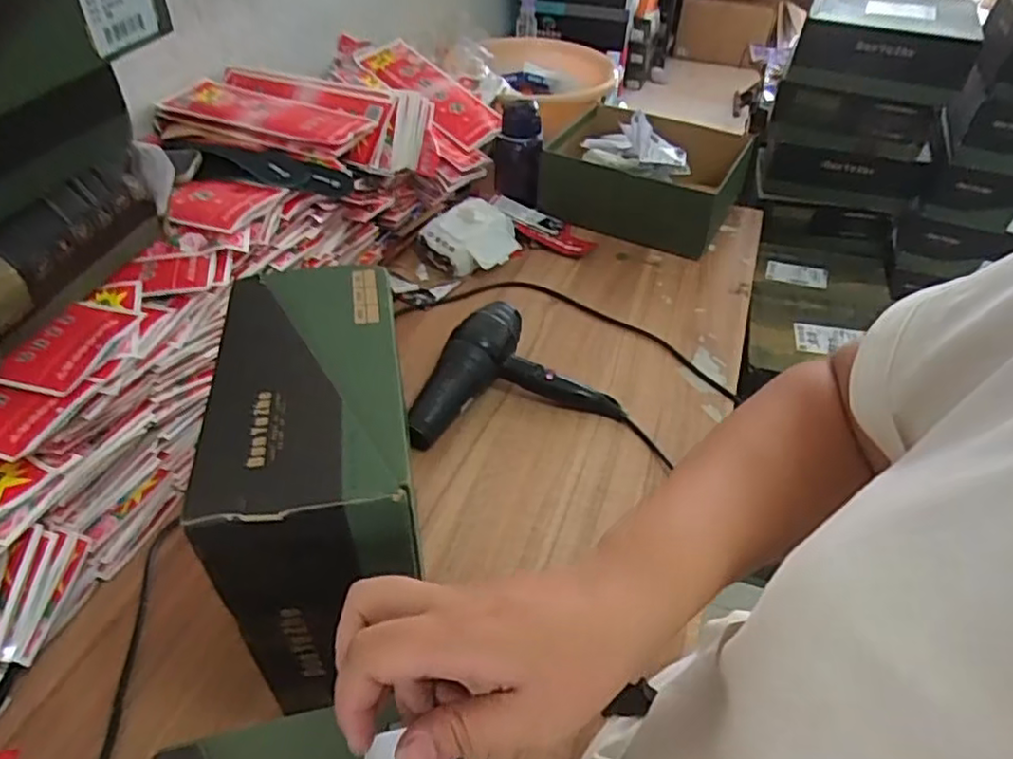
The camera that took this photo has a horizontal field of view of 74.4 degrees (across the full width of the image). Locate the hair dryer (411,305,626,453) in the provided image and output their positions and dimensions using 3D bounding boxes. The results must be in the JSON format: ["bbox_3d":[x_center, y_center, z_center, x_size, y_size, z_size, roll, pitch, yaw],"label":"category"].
[{"bbox_3d":[-0.001,-0.014,0.893,0.283,0.085,0.196,-9,44,-12],"label":"hair dryer"}]

